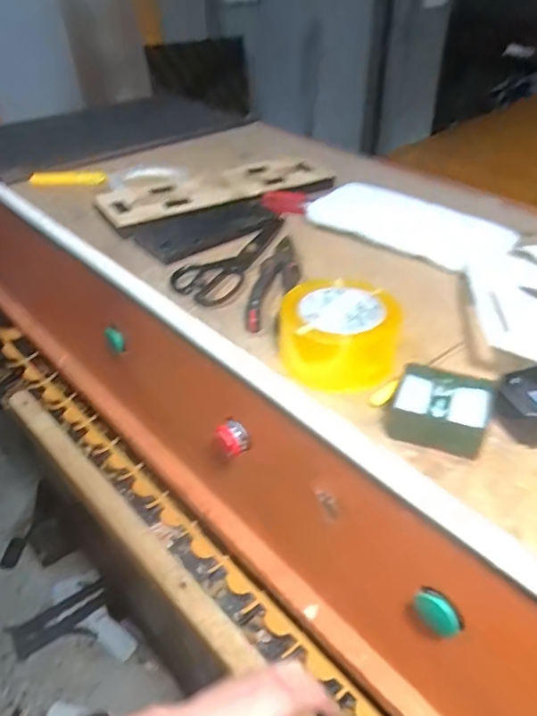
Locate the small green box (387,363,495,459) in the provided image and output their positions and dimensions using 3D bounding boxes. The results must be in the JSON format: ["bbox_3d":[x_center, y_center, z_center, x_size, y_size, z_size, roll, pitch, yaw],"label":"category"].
[{"bbox_3d":[0.145,0.044,0.478,0.076,0.033,0.074,14,37,18],"label":"small green box"}]

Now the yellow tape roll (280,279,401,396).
[{"bbox_3d":[0.067,-0.026,0.552,0.107,0.075,0.107,1,35,-1],"label":"yellow tape roll"}]

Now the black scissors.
[{"bbox_3d":[-0.046,-0.131,0.726,0.082,0.020,0.229,14,37,18],"label":"black scissors"}]

